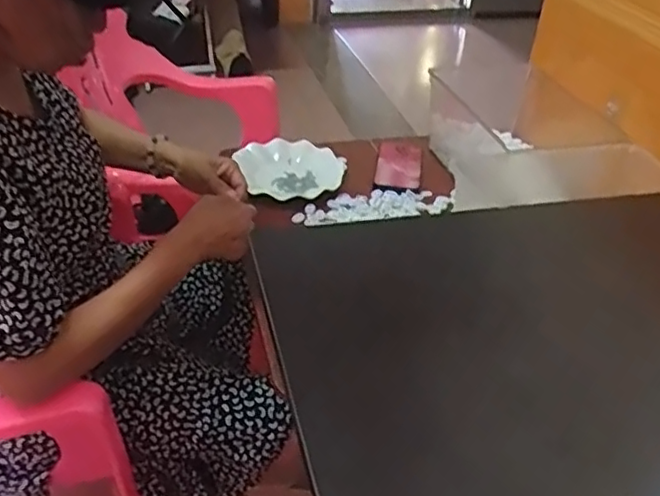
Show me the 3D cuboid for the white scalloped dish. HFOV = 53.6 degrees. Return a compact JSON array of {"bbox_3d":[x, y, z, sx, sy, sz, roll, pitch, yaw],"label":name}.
[{"bbox_3d":[-0.065,-0.126,1.108,0.184,0.044,0.194,2,37,-1],"label":"white scalloped dish"}]

